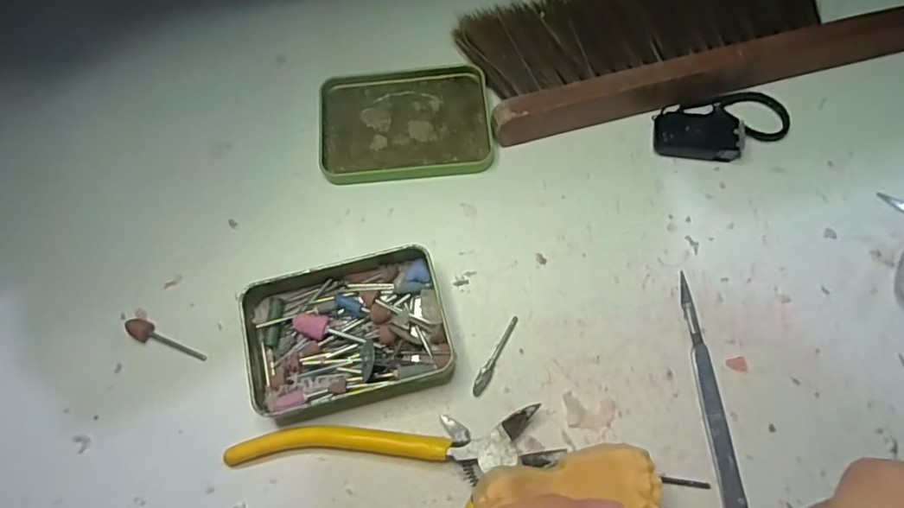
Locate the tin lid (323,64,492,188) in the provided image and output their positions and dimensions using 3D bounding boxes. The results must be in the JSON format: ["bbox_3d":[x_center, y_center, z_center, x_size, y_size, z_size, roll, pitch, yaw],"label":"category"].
[{"bbox_3d":[-0.027,-0.079,0.327,0.098,0.008,0.075,-6,69,-1],"label":"tin lid"}]

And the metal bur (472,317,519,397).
[{"bbox_3d":[0.022,0.050,0.278,0.006,0.004,0.044,25,71,11],"label":"metal bur"}]

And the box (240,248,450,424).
[{"bbox_3d":[-0.052,0.038,0.275,0.096,0.021,0.073,-13,69,-3],"label":"box"}]

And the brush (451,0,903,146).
[{"bbox_3d":[0.185,-0.145,0.335,0.351,0.029,0.093,-16,69,-5],"label":"brush"}]

